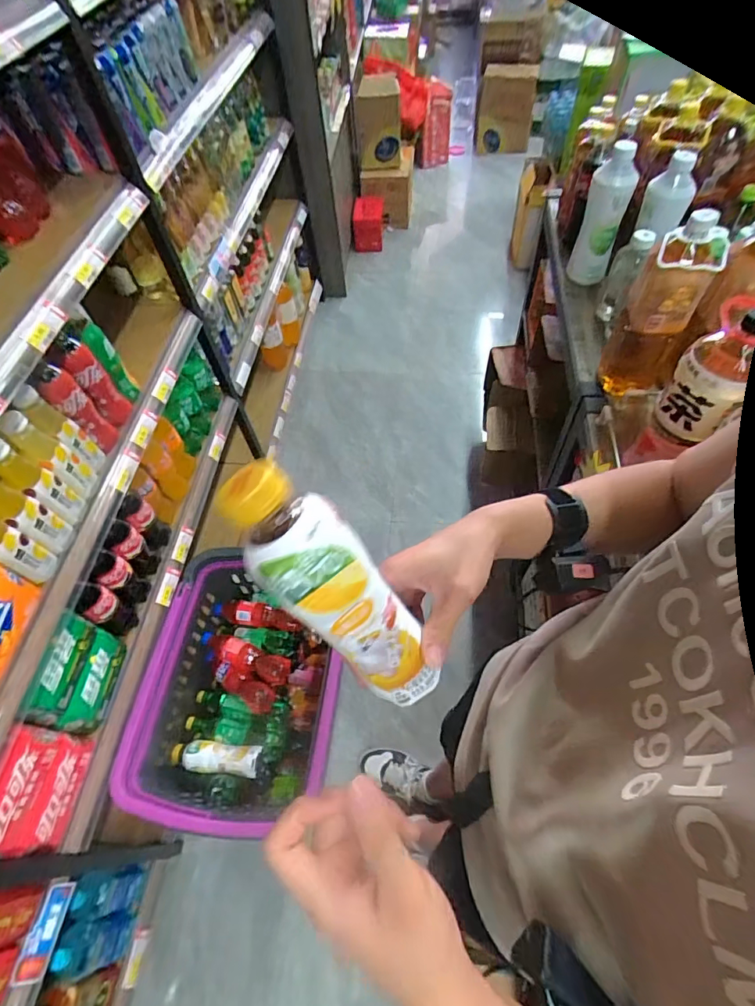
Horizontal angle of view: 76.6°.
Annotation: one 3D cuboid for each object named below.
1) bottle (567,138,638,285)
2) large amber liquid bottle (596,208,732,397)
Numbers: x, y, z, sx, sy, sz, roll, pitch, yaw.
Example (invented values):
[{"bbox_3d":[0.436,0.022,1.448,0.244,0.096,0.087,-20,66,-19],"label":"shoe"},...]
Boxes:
[{"bbox_3d":[0.507,-0.641,1.078,0.087,0.275,0.081,18,38,15],"label":"bottle"},{"bbox_3d":[0.478,-0.324,0.823,0.102,0.294,0.095,11,58,11],"label":"large amber liquid bottle"}]

